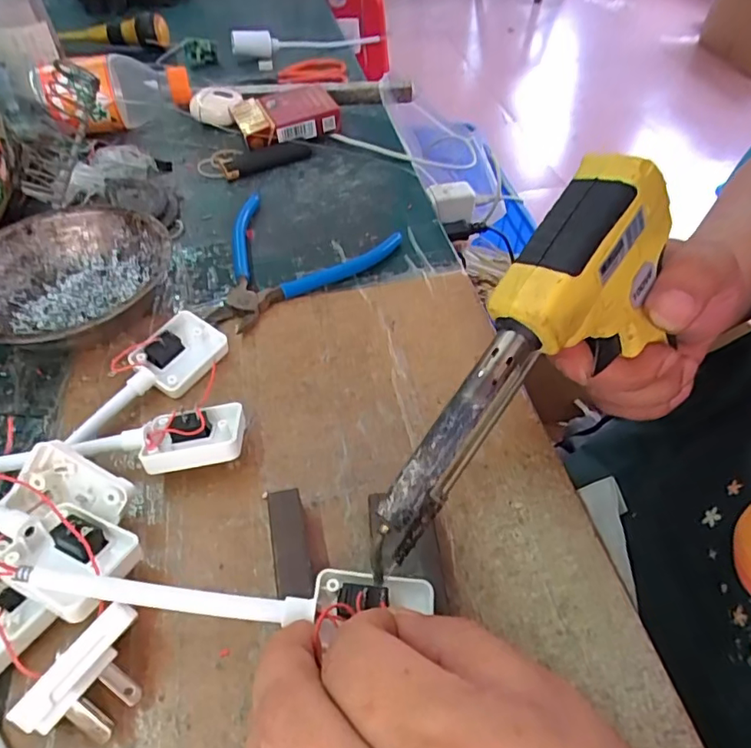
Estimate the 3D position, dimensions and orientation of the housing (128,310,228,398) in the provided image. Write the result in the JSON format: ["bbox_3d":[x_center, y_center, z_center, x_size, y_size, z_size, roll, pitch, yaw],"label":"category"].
[{"bbox_3d":[-0.115,-0.012,0.321,0.037,0.022,0.047,30,57,23],"label":"housing"}]

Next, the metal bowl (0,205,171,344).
[{"bbox_3d":[-0.190,-0.054,0.345,0.121,0.043,0.122,0,50,1],"label":"metal bowl"}]

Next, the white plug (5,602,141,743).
[{"bbox_3d":[-0.102,0.114,0.203,0.024,0.037,0.045,31,57,24],"label":"white plug"}]

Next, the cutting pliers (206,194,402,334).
[{"bbox_3d":[-0.073,-0.093,0.395,0.145,0.014,0.118,-35,58,-25],"label":"cutting pliers"}]

